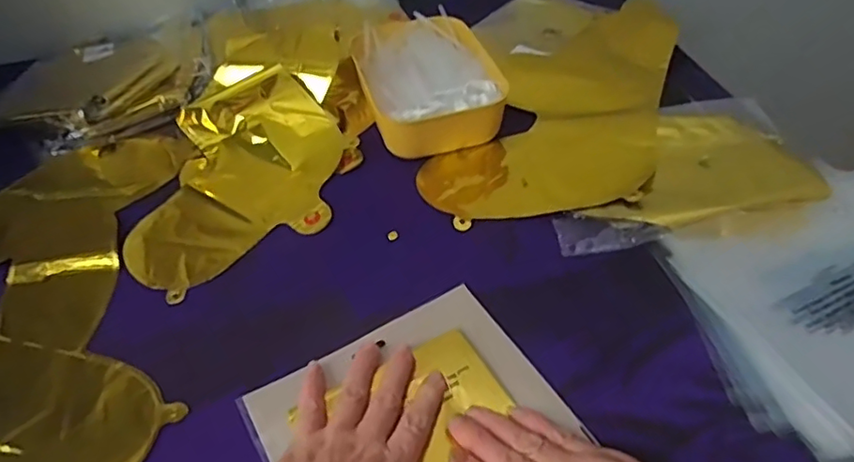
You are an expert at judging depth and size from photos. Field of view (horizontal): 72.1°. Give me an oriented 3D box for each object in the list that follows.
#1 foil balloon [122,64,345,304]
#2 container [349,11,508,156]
[{"bbox_3d":[-0.177,-0.056,0.564,0.174,0.043,0.259,2,49,6],"label":"foil balloon"},{"bbox_3d":[-0.002,-0.162,0.635,0.135,0.050,0.179,-17,50,-11],"label":"container"}]

